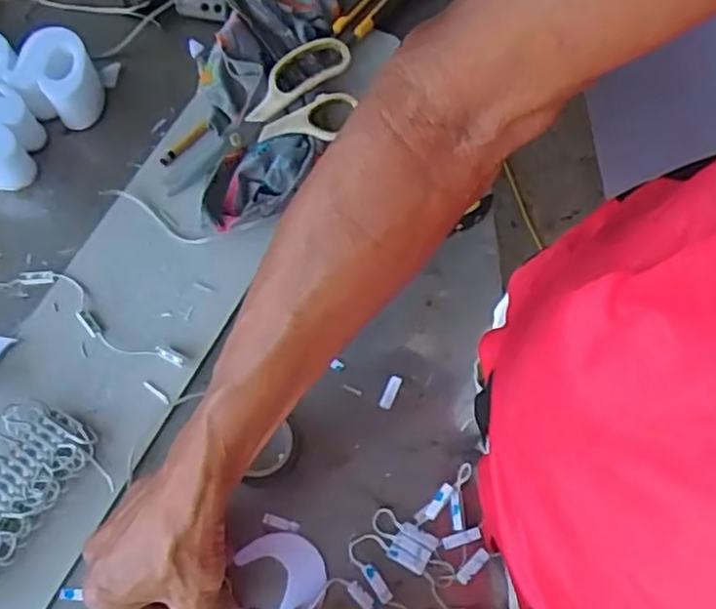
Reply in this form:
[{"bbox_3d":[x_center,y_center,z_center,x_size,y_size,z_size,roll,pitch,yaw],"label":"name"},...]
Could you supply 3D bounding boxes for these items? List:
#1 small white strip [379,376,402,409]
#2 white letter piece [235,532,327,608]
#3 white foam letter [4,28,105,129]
[{"bbox_3d":[0.024,0.064,0.514,0.010,0.004,0.026,20,68,9],"label":"small white strip"},{"bbox_3d":[-0.063,0.191,0.455,0.060,0.009,0.089,38,72,15],"label":"white letter piece"},{"bbox_3d":[-0.262,-0.197,0.611,0.062,0.052,0.066,1,66,1],"label":"white foam letter"}]

